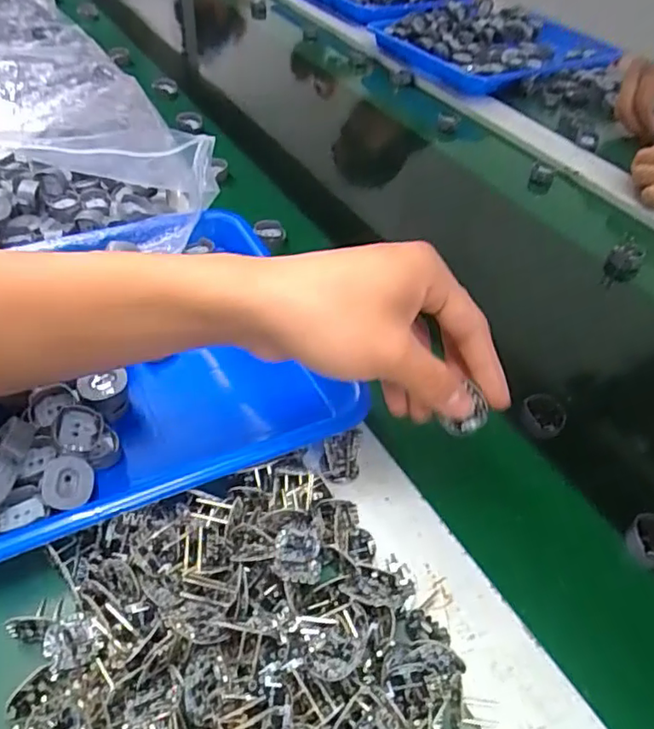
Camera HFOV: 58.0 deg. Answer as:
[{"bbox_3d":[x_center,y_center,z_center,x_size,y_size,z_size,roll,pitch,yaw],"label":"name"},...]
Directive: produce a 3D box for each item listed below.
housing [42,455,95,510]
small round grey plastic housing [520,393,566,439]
[{"bbox_3d":[-0.136,0.062,0.311,0.025,0.007,0.028,1,65,-25],"label":"housing"},{"bbox_3d":[0.148,0.035,0.402,0.026,0.015,0.026,3,45,-3],"label":"small round grey plastic housing"}]

